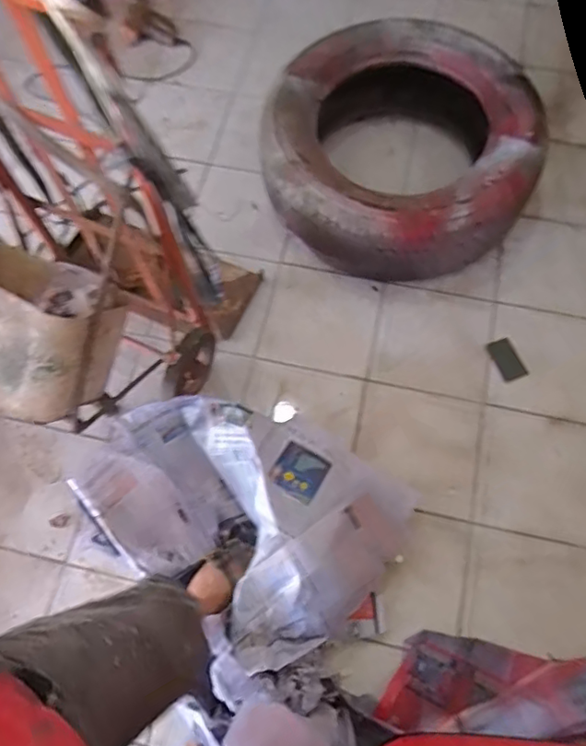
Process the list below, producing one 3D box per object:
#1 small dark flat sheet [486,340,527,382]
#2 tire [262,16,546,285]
[{"bbox_3d":[0.560,-0.034,1.449,0.064,0.004,0.111,-20,69,-8],"label":"small dark flat sheet"},{"bbox_3d":[0.295,-0.595,1.527,0.689,0.283,0.674,0,69,1],"label":"tire"}]

